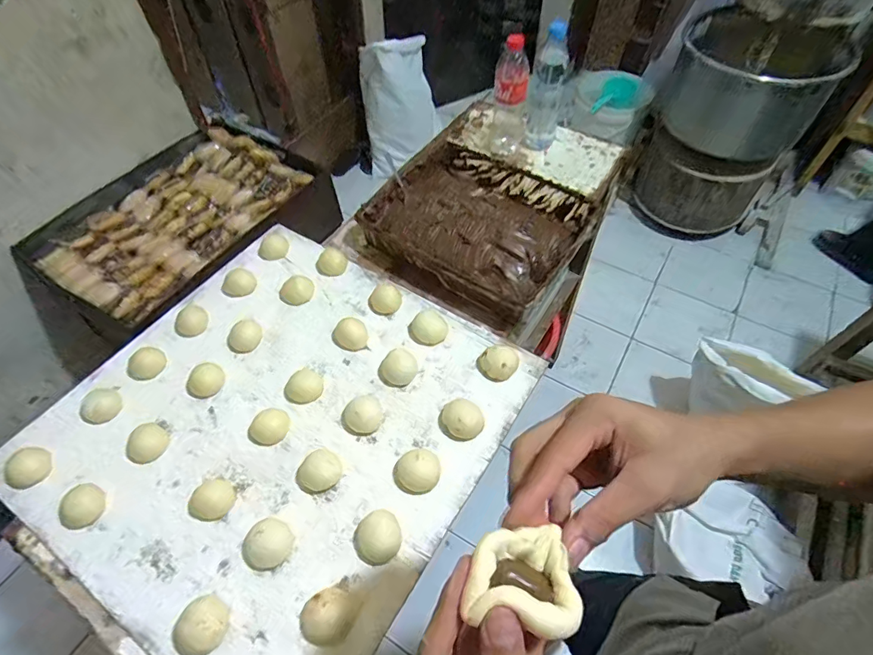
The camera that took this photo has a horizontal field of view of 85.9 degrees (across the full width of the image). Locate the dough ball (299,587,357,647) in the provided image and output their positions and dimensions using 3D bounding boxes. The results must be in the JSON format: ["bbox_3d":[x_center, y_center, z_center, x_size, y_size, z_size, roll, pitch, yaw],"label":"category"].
[{"bbox_3d":[-0.118,0.314,0.509,0.062,0.034,0.050,-2,55,-1],"label":"dough ball"}]

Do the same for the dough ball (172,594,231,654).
[{"bbox_3d":[-0.255,0.322,0.503,0.052,0.034,0.057,0,55,0],"label":"dough ball"}]

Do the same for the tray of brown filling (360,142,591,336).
[{"bbox_3d":[0.068,-0.181,0.857,0.324,0.069,0.317,28,60,18],"label":"tray of brown filling"}]

